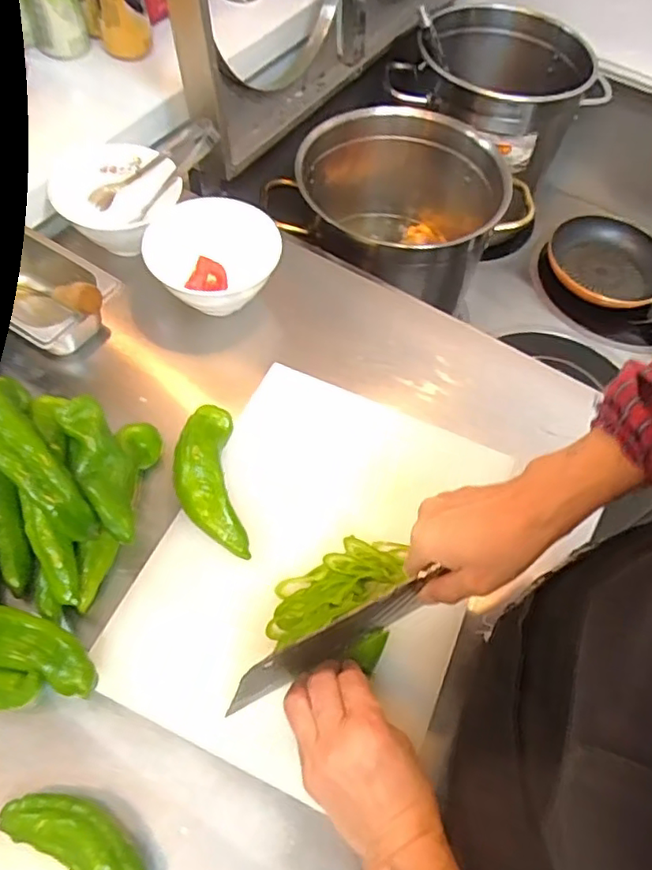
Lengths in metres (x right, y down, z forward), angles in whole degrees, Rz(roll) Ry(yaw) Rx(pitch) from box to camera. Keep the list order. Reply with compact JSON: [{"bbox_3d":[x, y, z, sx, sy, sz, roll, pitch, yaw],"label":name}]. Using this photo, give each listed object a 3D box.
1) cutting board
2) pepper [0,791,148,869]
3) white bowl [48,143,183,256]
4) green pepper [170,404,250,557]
[{"bbox_3d":[-0.005,0.108,0.540,0.258,0.024,0.343,22,62,10],"label":"cutting board"},{"bbox_3d":[-0.160,0.283,0.411,0.123,0.041,0.051,37,65,17],"label":"pepper"},{"bbox_3d":[-0.235,-0.272,0.712,0.138,0.060,0.126,1,60,-2],"label":"white bowl"},{"bbox_3d":[-0.106,0.039,0.546,0.055,0.035,0.141,-8,61,-7],"label":"green pepper"}]

